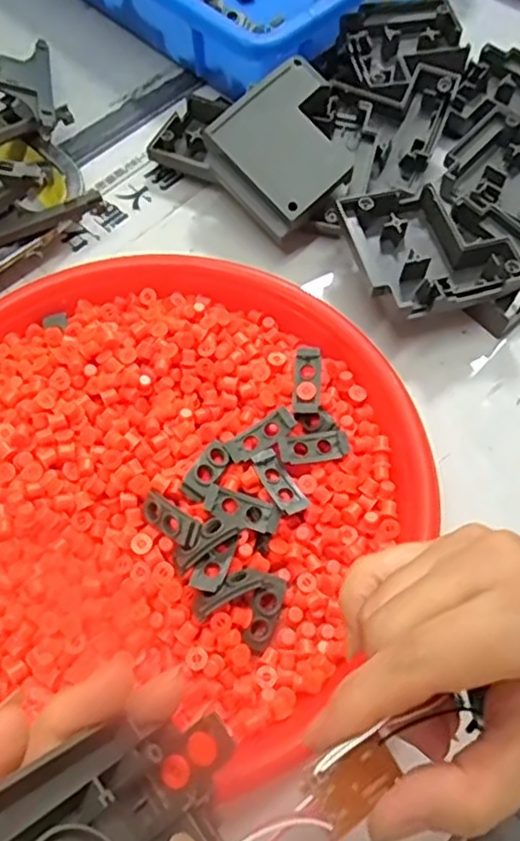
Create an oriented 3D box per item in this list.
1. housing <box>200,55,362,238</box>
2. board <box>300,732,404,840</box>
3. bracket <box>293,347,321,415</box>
[{"bbox_3d":[0.016,-0.158,0.388,0.081,0.029,0.072,-44,91,-8],"label":"housing"},{"bbox_3d":[0.025,0.098,0.182,0.027,0.004,0.018,-23,72,-30],"label":"board"},{"bbox_3d":[0.023,-0.019,0.329,0.012,0.010,0.034,4,64,0],"label":"bracket"}]

